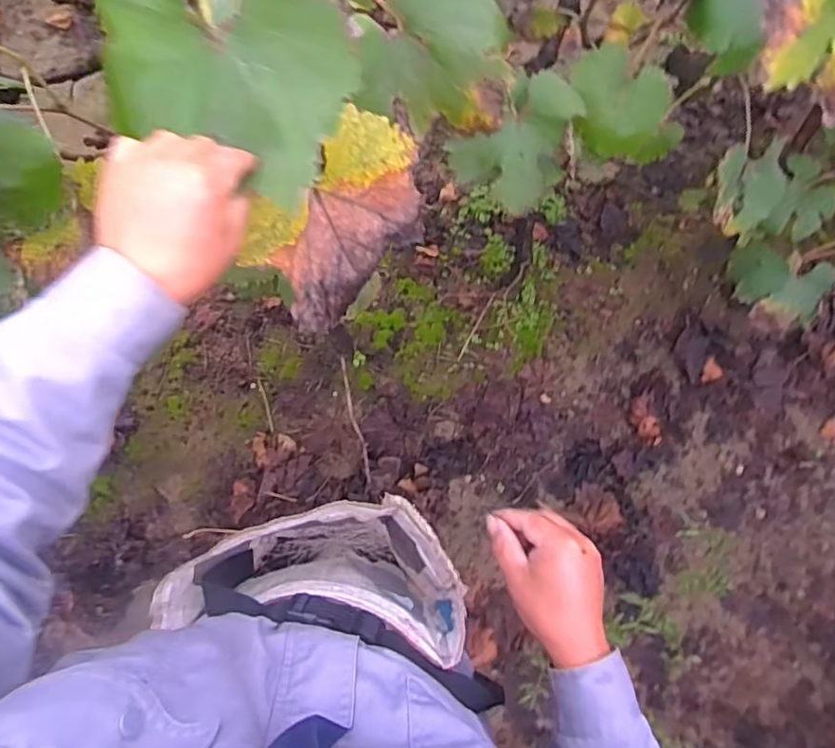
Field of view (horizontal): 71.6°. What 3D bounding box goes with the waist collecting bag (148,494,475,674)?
[{"bbox_3d":[-0.092,0.199,0.597,0.266,0.252,0.128,8,70,1],"label":"waist collecting bag"}]

